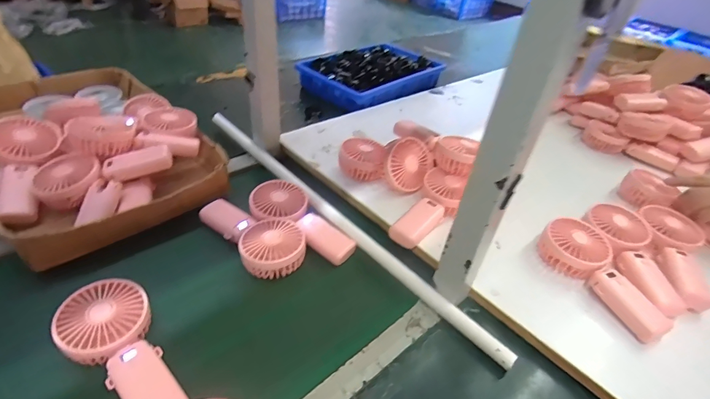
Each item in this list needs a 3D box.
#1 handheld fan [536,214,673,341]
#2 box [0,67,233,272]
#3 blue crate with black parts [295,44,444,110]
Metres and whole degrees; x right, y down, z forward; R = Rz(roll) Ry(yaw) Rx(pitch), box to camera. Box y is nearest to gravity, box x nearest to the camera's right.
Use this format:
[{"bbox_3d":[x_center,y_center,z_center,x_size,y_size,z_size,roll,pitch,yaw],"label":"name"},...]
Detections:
[{"bbox_3d":[0.340,0.101,0.517,0.082,0.049,0.176,-15,44,-26],"label":"handheld fan"},{"bbox_3d":[-0.476,-0.104,0.666,0.506,0.101,0.322,36,47,30],"label":"box"},{"bbox_3d":[0.054,-0.338,1.034,0.369,0.065,0.237,-23,48,-32],"label":"blue crate with black parts"}]

